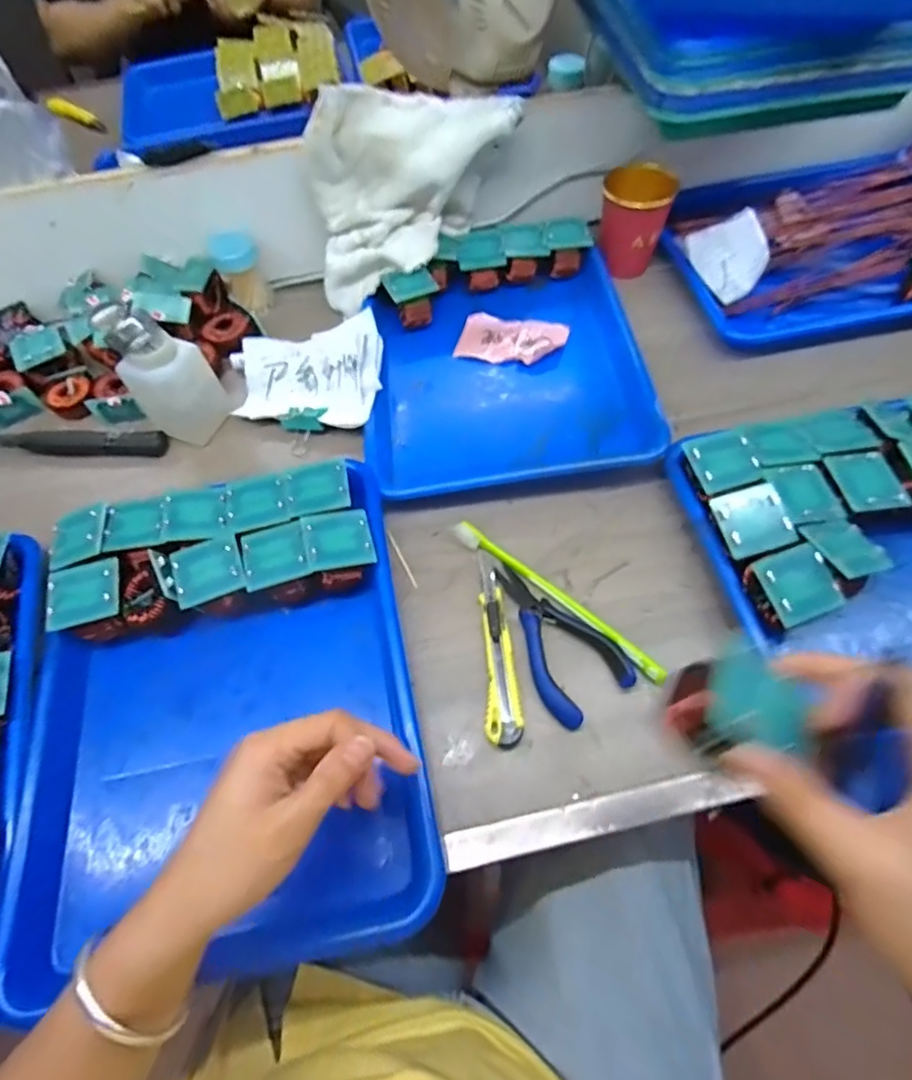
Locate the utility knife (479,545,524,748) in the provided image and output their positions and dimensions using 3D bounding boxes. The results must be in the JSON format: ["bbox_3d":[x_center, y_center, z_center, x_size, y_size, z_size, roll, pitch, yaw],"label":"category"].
[{"bbox_3d":[0.027,0.073,0.403,0.023,0.010,0.142,-6,60,1],"label":"utility knife"}]

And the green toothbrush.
[{"bbox_3d":[0.072,0.040,0.416,0.187,0.008,0.017,37,69,22],"label":"green toothbrush"}]

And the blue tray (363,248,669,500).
[{"bbox_3d":[0.044,-0.159,0.526,0.239,0.043,0.275,-5,60,1],"label":"blue tray"}]

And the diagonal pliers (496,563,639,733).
[{"bbox_3d":[0.066,0.066,0.401,0.063,0.008,0.122,-31,63,-13],"label":"diagonal pliers"}]

